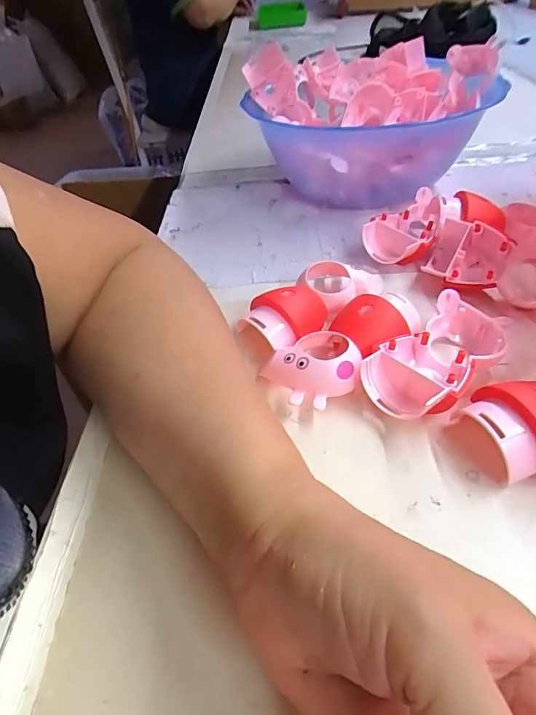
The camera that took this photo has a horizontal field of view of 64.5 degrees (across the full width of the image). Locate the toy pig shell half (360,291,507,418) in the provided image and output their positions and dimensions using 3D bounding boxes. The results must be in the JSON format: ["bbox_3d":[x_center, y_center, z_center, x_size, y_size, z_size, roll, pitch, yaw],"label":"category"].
[{"bbox_3d":[0.103,0.000,0.253,0.050,0.030,0.098,32,56,34],"label":"toy pig shell half"}]

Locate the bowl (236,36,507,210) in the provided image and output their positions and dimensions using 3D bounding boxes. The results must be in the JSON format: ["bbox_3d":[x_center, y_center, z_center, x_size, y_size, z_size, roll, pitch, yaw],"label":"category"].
[{"bbox_3d":[0.103,-0.238,0.444,0.218,0.110,0.236,-4,44,4],"label":"bowl"}]

